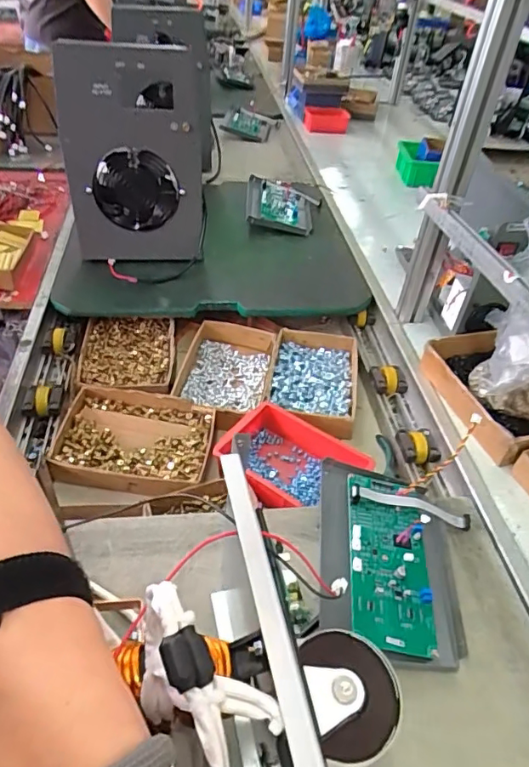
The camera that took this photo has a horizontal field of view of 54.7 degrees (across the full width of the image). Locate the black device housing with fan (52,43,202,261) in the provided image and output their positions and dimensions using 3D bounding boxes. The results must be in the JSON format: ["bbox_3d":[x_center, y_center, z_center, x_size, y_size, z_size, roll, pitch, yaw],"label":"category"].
[{"bbox_3d":[-0.234,-0.388,0.899,0.230,0.345,0.066,0,43,-5],"label":"black device housing with fan"}]

